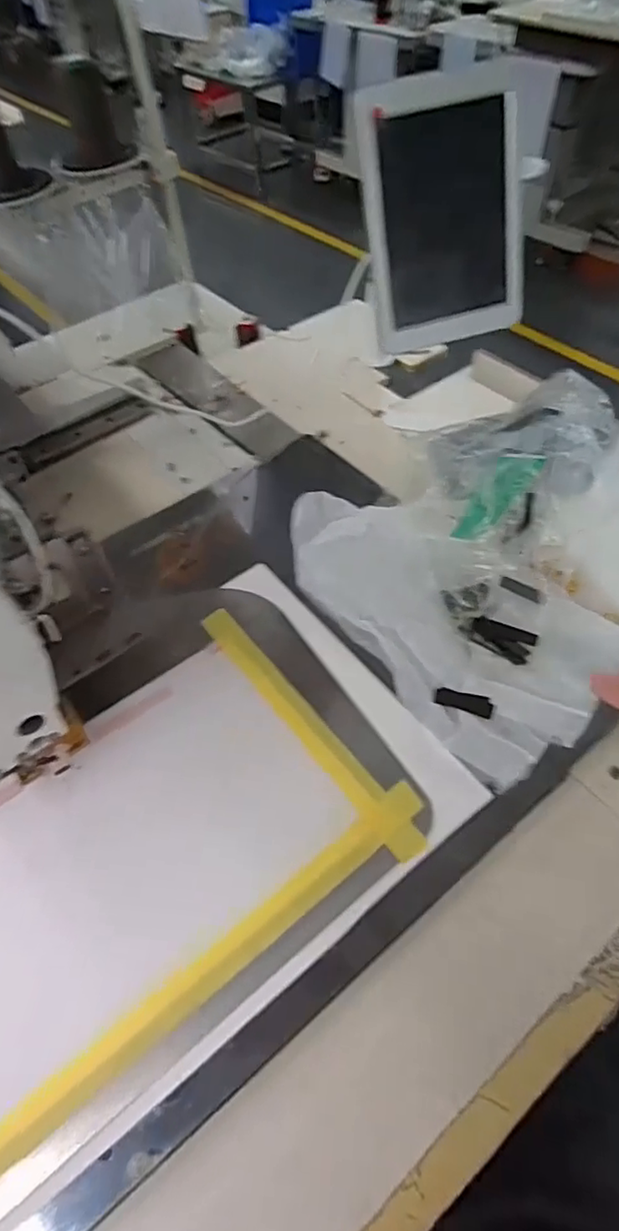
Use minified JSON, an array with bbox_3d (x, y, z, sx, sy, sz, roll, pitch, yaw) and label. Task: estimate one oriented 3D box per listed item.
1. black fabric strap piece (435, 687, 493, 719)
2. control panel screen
[{"bbox_3d":[0.125,0.069,0.491,0.044,0.004,0.016,16,55,14],"label":"black fabric strap piece"},{"bbox_3d":[0.118,-0.370,0.574,0.169,0.211,0.022,-18,33,-4],"label":"control panel screen"}]

